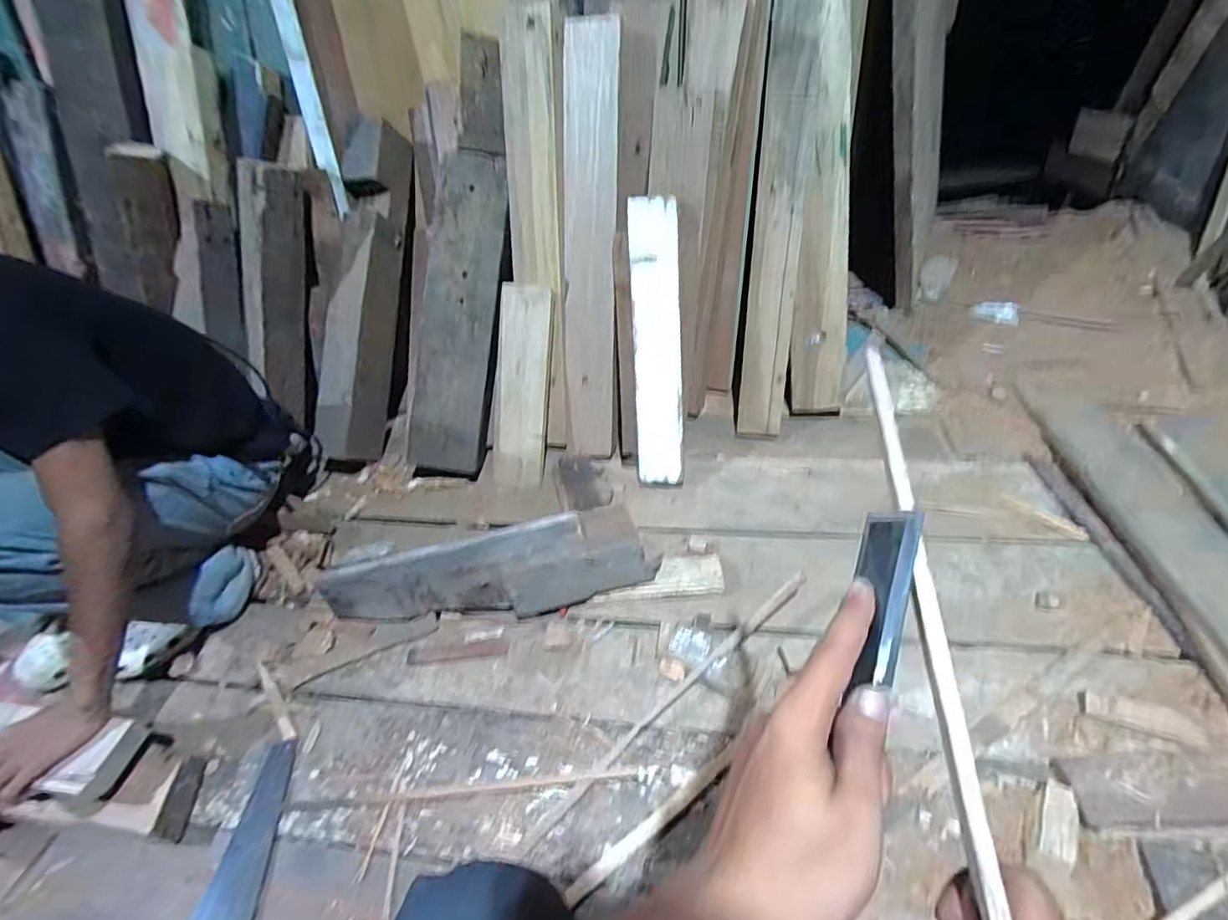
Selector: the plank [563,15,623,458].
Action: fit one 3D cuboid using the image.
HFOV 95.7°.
[{"bbox_3d":[-0.045,-0.369,1.034,0.095,0.745,0.023,8,21,15],"label":"plank"}]

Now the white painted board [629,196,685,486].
[{"bbox_3d":[0.079,-0.198,1.005,0.083,0.501,0.017,-2,17,5],"label":"white painted board"}]

